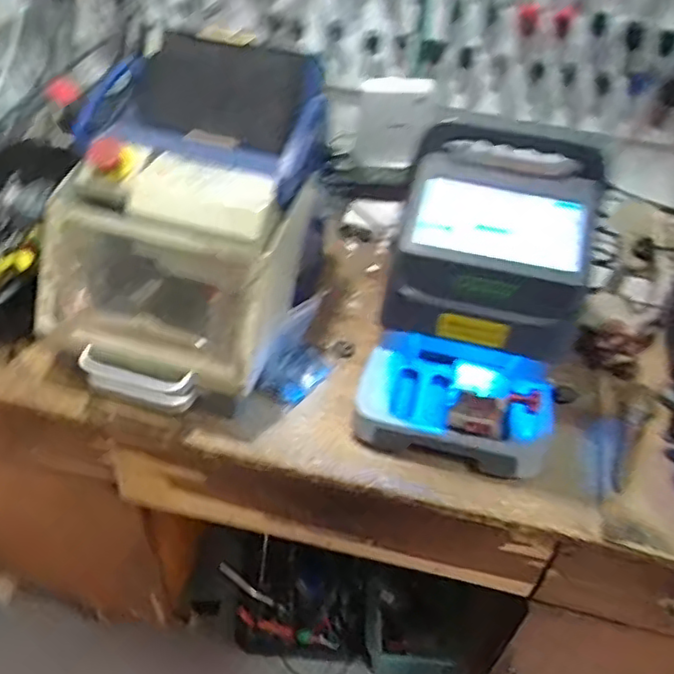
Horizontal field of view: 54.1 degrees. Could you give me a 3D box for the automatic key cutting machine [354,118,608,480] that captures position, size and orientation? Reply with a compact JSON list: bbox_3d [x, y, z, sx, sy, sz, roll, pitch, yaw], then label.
[{"bbox_3d":[0.153,-0.035,0.711,0.201,0.309,0.200,13,44,8],"label":"automatic key cutting machine"}]

